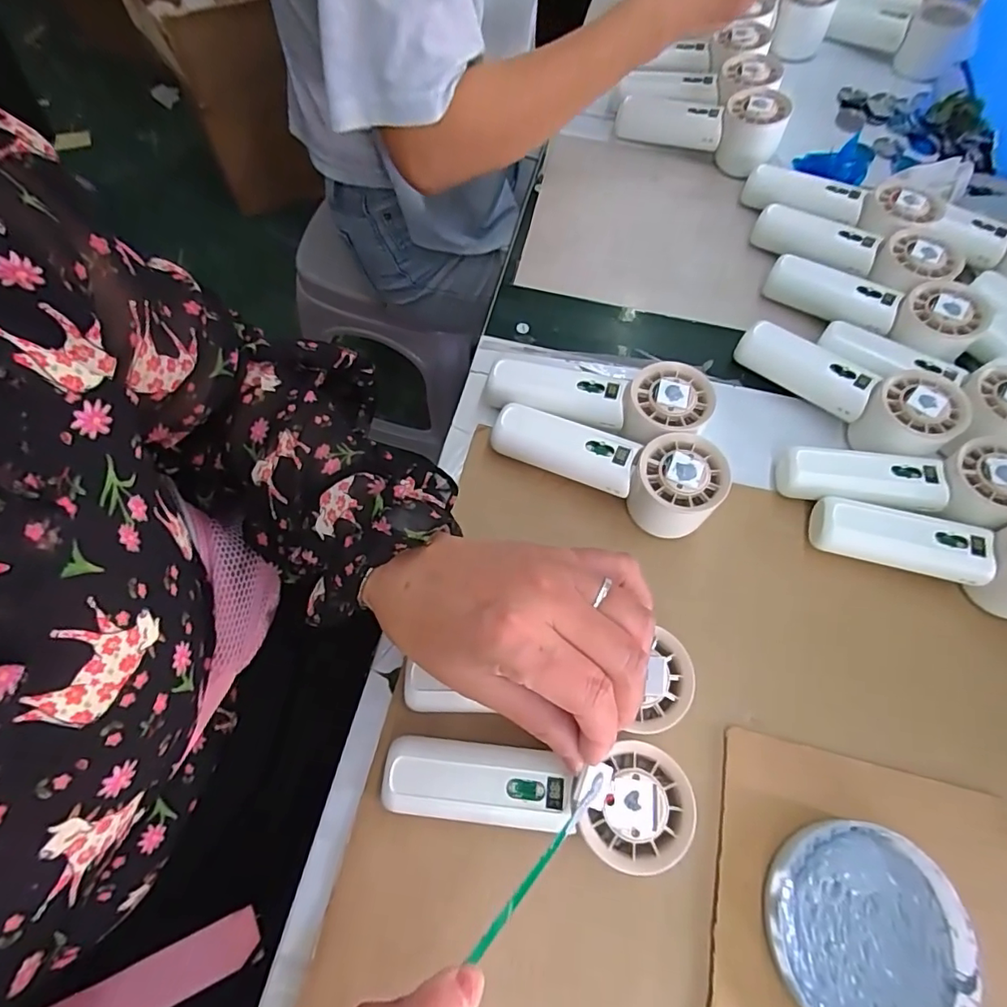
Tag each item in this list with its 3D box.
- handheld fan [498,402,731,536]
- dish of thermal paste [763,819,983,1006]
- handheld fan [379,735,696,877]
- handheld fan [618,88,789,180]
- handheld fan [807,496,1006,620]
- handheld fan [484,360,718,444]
[{"bbox_3d":[0.066,-0.025,0.368,0.156,0.055,0.057,17,66,5],"label":"handheld fan"},{"bbox_3d":[0.190,0.225,0.282,0.101,0.015,0.097,1,66,-2],"label":"dish of thermal paste"},{"bbox_3d":[0.015,0.150,0.287,0.152,0.051,0.052,10,66,2],"label":"handheld fan"},{"bbox_3d":[0.194,-0.373,0.533,0.159,0.069,0.067,26,67,22],"label":"handheld fan"},{"bbox_3d":[0.290,0.031,0.353,0.154,0.054,0.052,14,66,4],"label":"handheld fan"},{"bbox_3d":[0.064,-0.069,0.390,0.152,0.056,0.056,10,66,2],"label":"handheld fan"}]

